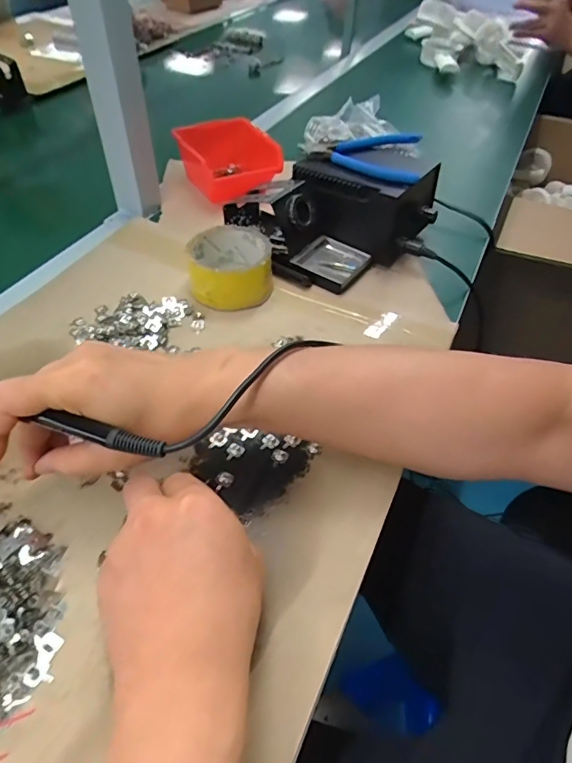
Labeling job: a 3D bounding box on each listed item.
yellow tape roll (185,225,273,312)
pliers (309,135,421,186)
[{"bbox_3d":[-0.058,-0.120,0.500,0.086,0.047,0.086,2,48,-2],"label":"yellow tape roll"},{"bbox_3d":[0.094,-0.268,0.553,0.117,0.018,0.136,10,49,6],"label":"pliers"}]

